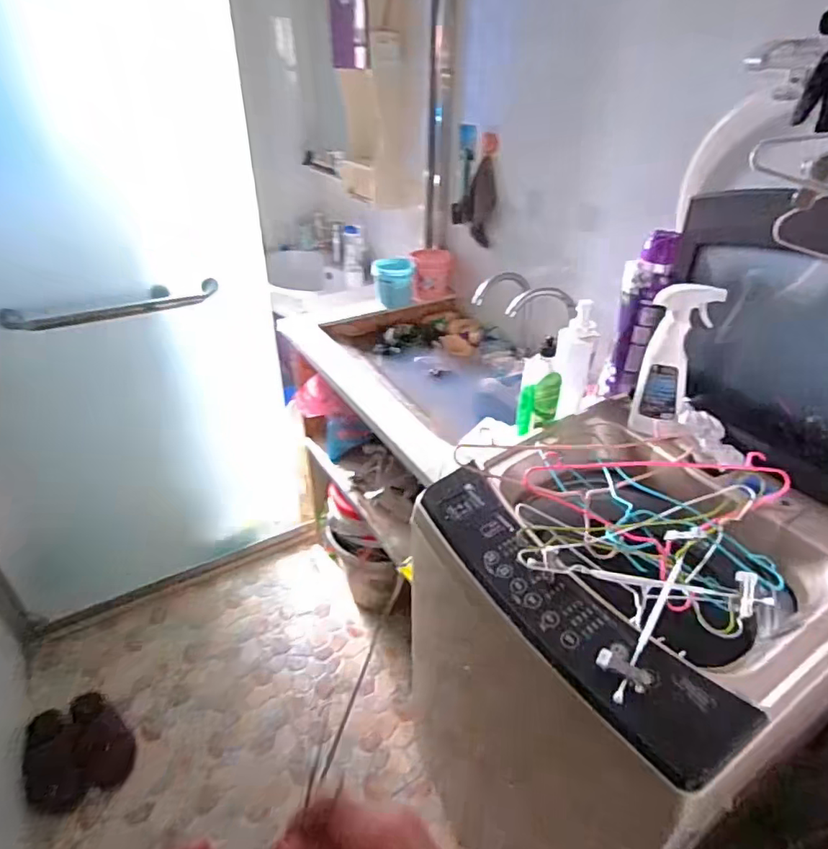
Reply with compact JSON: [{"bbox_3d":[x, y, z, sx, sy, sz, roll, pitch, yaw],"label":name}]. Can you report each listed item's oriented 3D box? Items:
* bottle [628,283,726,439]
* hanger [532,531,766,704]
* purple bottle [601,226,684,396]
[{"bbox_3d":[0.424,-0.091,0.889,0.085,0.272,0.072,17,37,22],"label":"bottle"},{"bbox_3d":[0.308,0.220,0.678,0.253,0.028,0.185,-10,35,-16],"label":"hanger"},{"bbox_3d":[0.436,-0.204,1.042,0.059,0.324,0.094,-8,35,-12],"label":"purple bottle"}]

